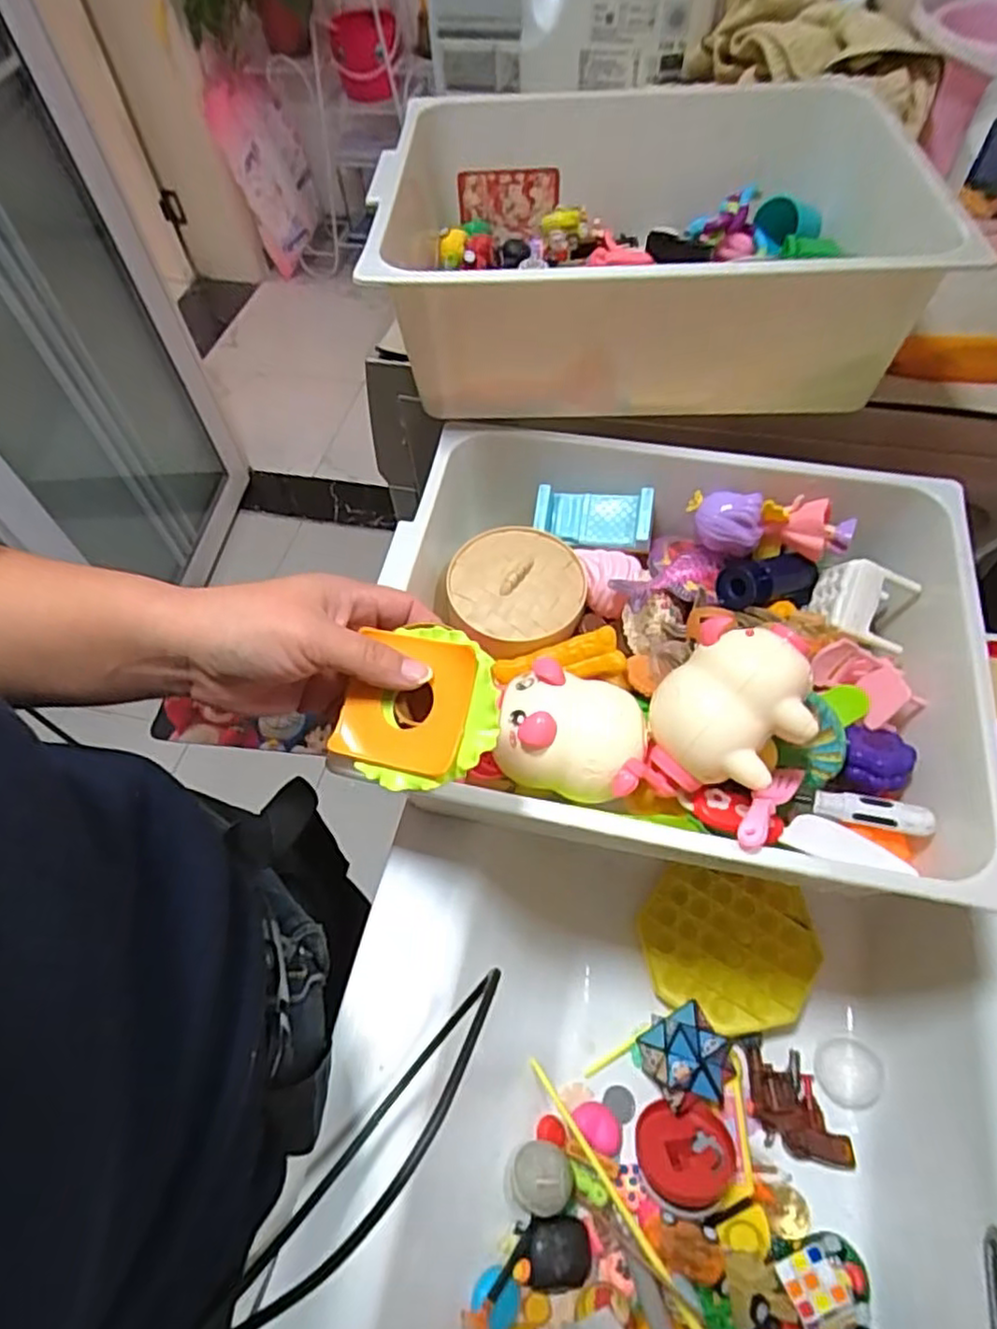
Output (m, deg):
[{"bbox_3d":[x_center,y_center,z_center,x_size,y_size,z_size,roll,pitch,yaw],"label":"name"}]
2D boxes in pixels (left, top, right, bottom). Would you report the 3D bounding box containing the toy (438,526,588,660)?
[{"bbox_3d":[0.011,-0.054,0.485,0.096,0.024,0.102,-2,57,3],"label":"toy"}]

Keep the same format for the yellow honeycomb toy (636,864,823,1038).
[{"bbox_3d":[0.176,0.219,0.537,0.126,0.014,0.113,8,58,9],"label":"yellow honeycomb toy"}]

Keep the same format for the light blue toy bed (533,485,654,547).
[{"bbox_3d":[0.069,-0.110,0.518,0.085,0.029,0.040,7,82,9],"label":"light blue toy bed"}]

